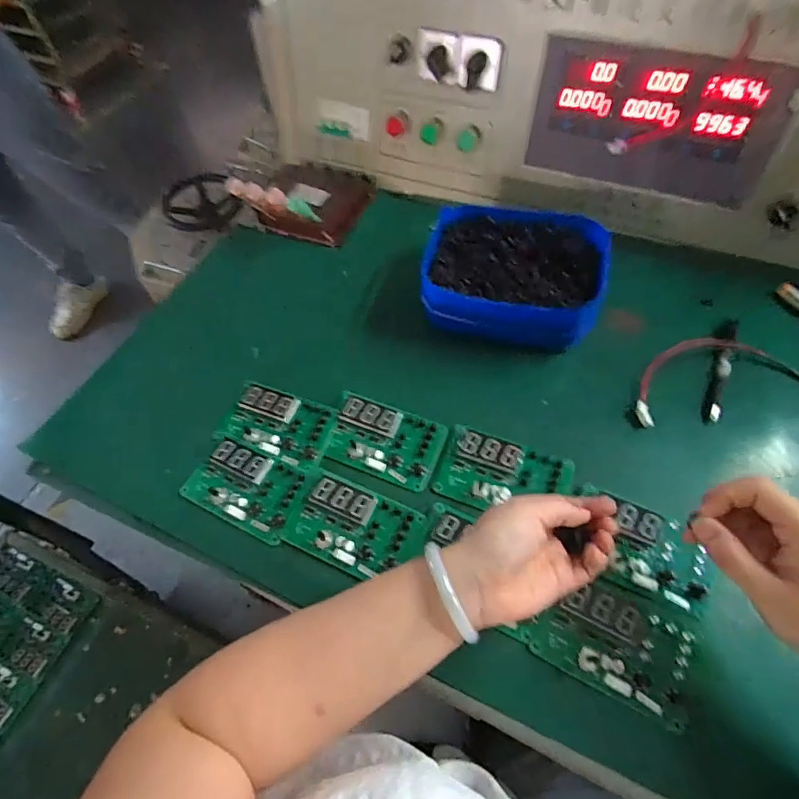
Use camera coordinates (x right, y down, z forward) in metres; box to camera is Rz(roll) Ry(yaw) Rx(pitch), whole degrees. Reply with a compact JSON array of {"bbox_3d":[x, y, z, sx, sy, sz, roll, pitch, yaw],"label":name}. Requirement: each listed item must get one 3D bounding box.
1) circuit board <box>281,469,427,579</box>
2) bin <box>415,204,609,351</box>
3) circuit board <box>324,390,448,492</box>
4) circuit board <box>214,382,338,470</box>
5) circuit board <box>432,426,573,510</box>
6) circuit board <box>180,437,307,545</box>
[{"bbox_3d":[-0.044,0.118,0.460,0.124,0.022,0.075,18,61,15],"label":"circuit board"},{"bbox_3d":[0.131,-0.146,0.565,0.196,0.072,0.165,8,58,9],"label":"bin"},{"bbox_3d":[-0.016,0.041,0.499,0.116,0.016,0.074,18,61,15],"label":"circuit board"},{"bbox_3d":[-0.134,0.026,0.519,0.126,0.016,0.073,14,60,13],"label":"circuit board"},{"bbox_3d":[0.101,0.072,0.469,0.123,0.013,0.071,15,60,14],"label":"circuit board"},{"bbox_3d":[-0.155,0.090,0.489,0.110,0.025,0.076,17,60,15],"label":"circuit board"}]

